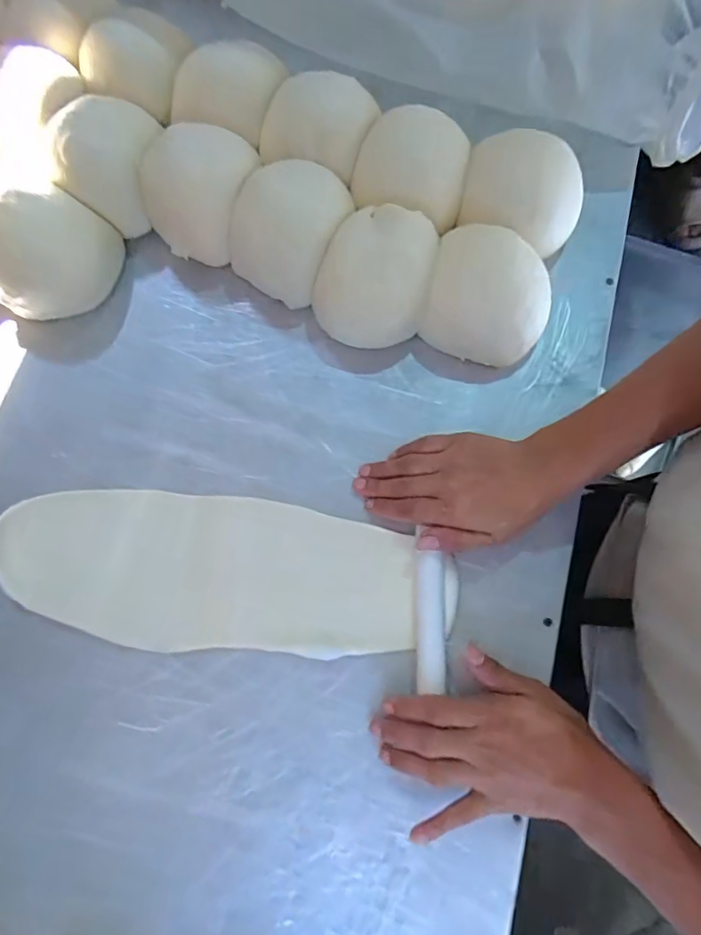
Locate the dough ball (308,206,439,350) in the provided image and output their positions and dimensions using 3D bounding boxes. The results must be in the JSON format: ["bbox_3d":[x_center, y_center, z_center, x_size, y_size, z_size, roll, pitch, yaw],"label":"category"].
[{"bbox_3d":[0.022,-0.168,0.448,0.098,0.058,0.106,0,76,0],"label":"dough ball"}]

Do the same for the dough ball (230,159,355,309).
[{"bbox_3d":[-0.060,-0.219,0.462,0.096,0.056,0.105,0,76,0],"label":"dough ball"}]

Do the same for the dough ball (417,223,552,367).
[{"bbox_3d":[0.123,-0.151,0.447,0.103,0.050,0.102,14,76,3],"label":"dough ball"}]

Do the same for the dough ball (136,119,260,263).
[{"bbox_3d":[-0.142,-0.251,0.463,0.087,0.068,0.092,0,76,0],"label":"dough ball"}]

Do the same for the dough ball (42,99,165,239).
[{"bbox_3d":[-0.221,-0.274,0.454,0.081,0.061,0.087,0,76,0],"label":"dough ball"}]

